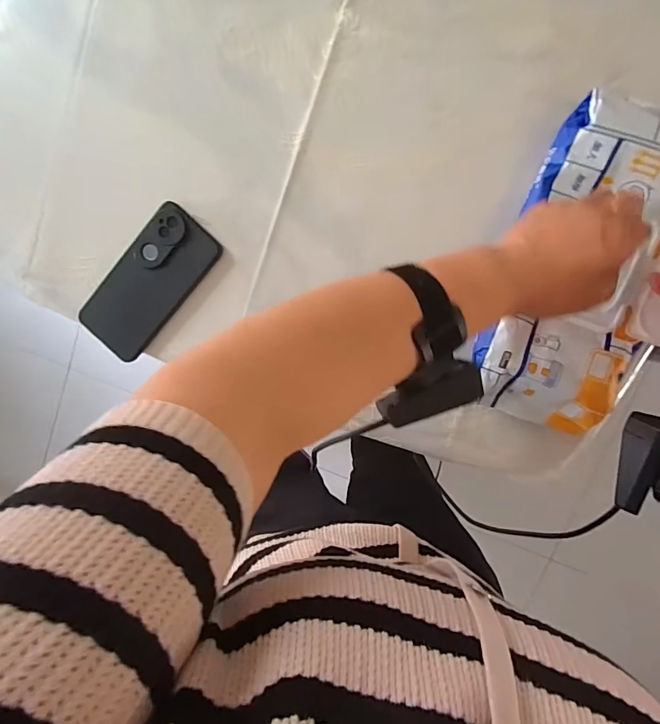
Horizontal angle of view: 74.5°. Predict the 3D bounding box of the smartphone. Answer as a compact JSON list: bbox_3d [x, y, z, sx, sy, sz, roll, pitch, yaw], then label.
[{"bbox_3d":[-0.188,-0.083,0.456,0.081,0.012,0.160,38,88,-5],"label":"smartphone"}]

